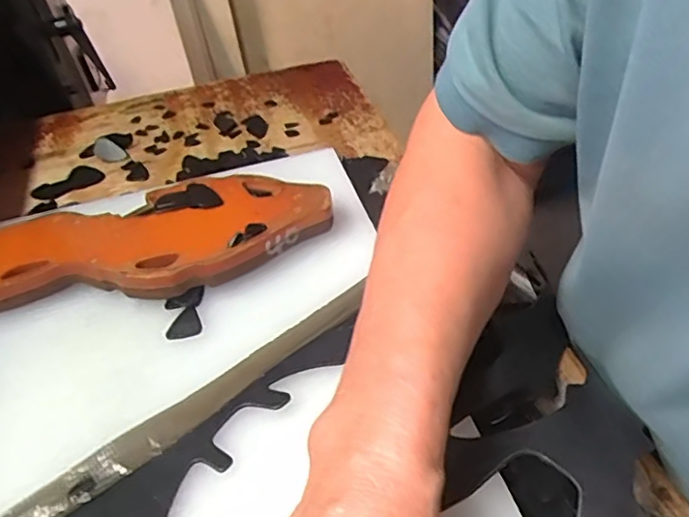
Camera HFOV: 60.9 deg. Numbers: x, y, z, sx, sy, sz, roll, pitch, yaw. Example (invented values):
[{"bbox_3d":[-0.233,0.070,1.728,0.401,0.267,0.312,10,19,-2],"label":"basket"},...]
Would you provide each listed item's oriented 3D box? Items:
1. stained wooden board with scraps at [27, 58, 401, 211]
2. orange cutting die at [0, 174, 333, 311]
[{"bbox_3d":[-0.158,-0.140,0.648,0.378,0.022,0.218,-16,43,-7],"label":"stained wooden board with scraps"},{"bbox_3d":[-0.158,-0.006,0.438,0.292,0.033,0.109,-15,42,-10],"label":"orange cutting die"}]

